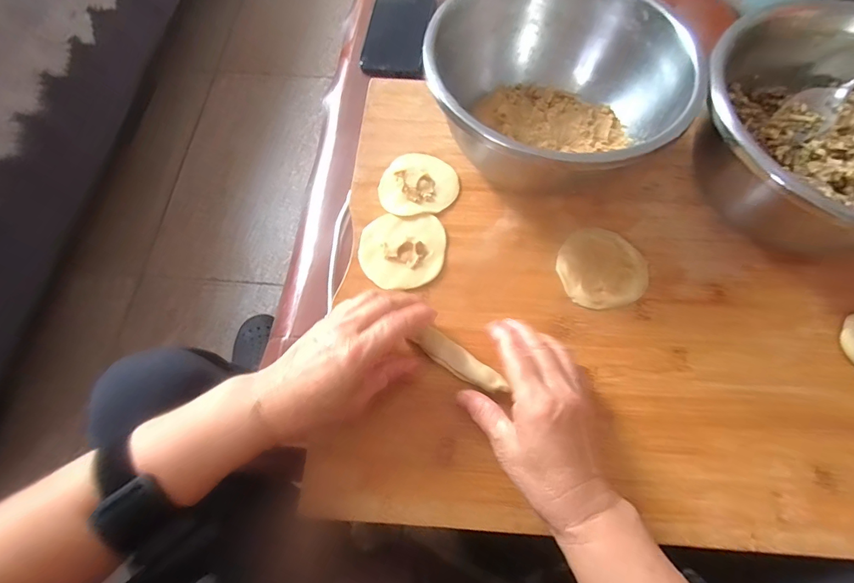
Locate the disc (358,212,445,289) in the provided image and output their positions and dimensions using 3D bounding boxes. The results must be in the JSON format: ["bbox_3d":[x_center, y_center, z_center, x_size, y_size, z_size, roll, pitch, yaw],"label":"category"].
[{"bbox_3d":[-0.023,-0.038,0.399,0.077,0.011,0.076,0,67,0],"label":"disc"}]

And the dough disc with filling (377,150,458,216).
[{"bbox_3d":[-0.008,-0.108,0.427,0.076,0.006,0.069,-5,67,-3],"label":"dough disc with filling"}]

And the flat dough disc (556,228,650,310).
[{"bbox_3d":[0.158,-0.022,0.391,0.077,0.009,0.075,0,67,0],"label":"flat dough disc"}]

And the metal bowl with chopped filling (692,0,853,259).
[{"bbox_3d":[0.366,-0.134,0.385,0.215,0.106,0.233,0,67,0],"label":"metal bowl with chopped filling"}]

